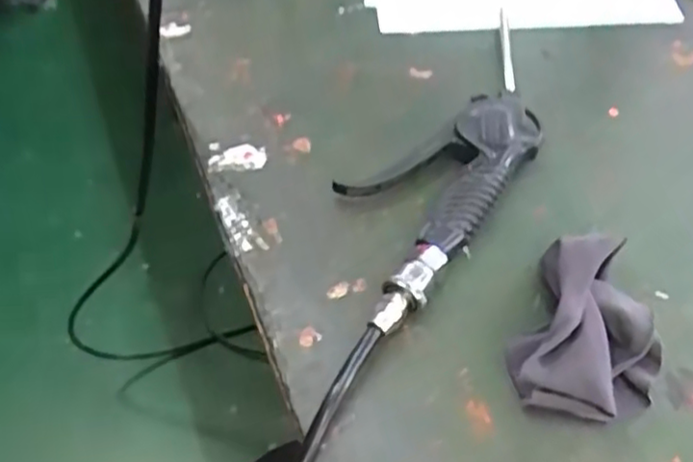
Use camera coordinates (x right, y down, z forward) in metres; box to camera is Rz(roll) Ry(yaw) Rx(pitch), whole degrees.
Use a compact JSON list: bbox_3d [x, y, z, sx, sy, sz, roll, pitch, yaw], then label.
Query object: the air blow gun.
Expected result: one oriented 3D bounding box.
[{"bbox_3d":[0.066,-0.044,0.436,0.080,0.035,0.253,30,60,21],"label":"air blow gun"}]

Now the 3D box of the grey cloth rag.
[{"bbox_3d":[0.124,0.046,0.350,0.066,0.036,0.096,16,56,13],"label":"grey cloth rag"}]

